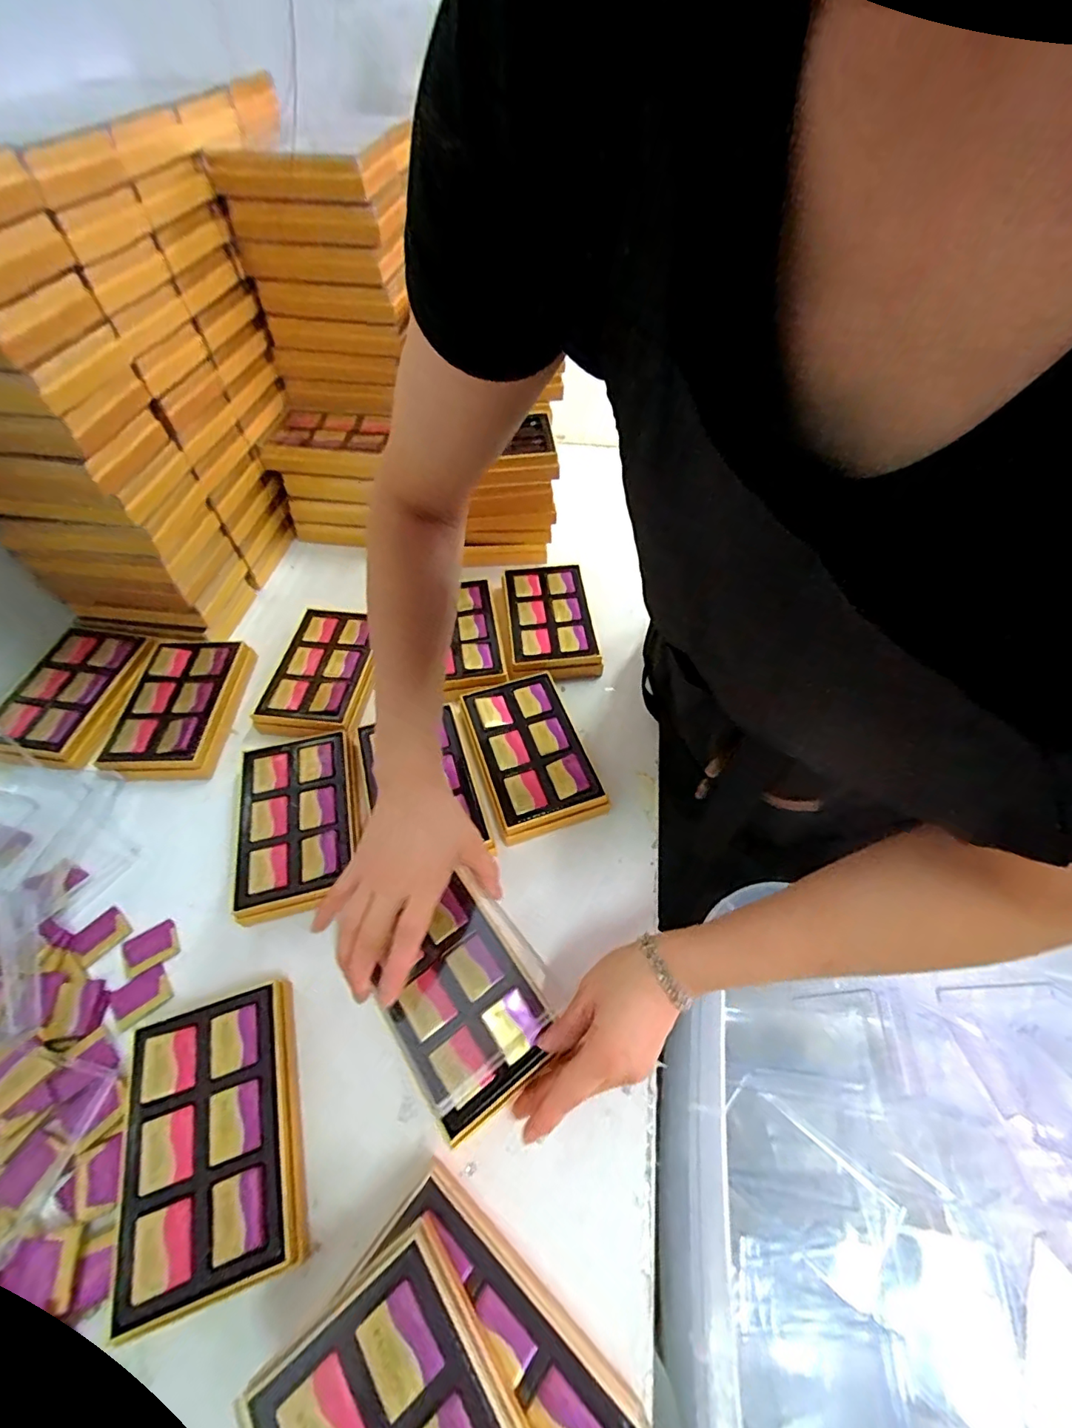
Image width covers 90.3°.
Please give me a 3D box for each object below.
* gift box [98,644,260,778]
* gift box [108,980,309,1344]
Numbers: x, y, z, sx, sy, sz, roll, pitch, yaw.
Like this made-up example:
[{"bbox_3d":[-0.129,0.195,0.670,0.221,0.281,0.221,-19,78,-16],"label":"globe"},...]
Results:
[{"bbox_3d":[-0.381,-0.011,0.568,0.108,0.024,0.164,2,57,-2],"label":"gift box"},{"bbox_3d":[-0.217,0.285,0.361,0.106,0.030,0.161,-16,55,-10],"label":"gift box"}]

